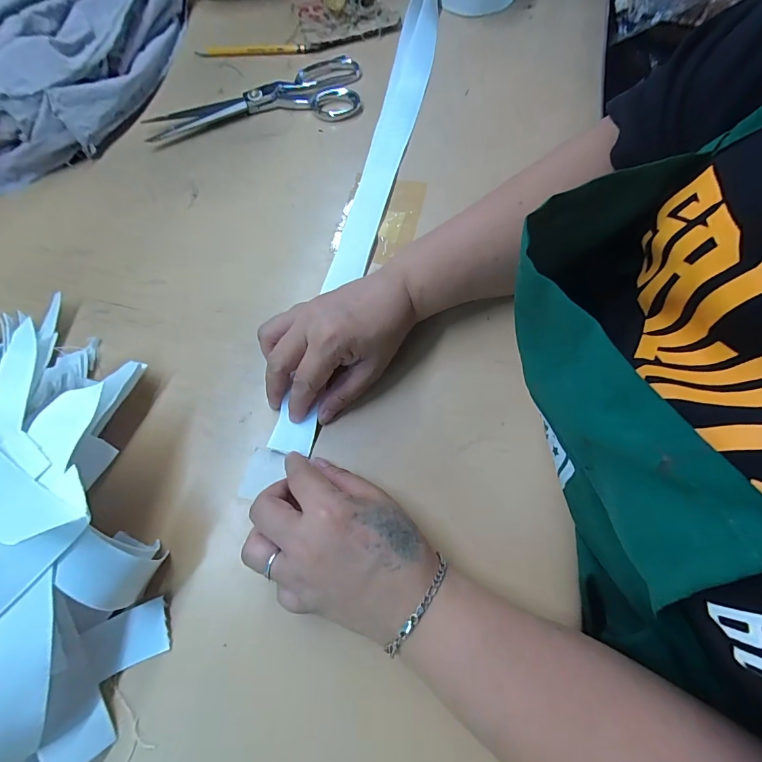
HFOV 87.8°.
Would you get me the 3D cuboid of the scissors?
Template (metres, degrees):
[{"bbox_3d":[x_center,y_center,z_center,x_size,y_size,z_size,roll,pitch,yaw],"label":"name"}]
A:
[{"bbox_3d":[-0.138,-0.311,0.438,0.235,0.021,0.096,-11,66,-2],"label":"scissors"}]

